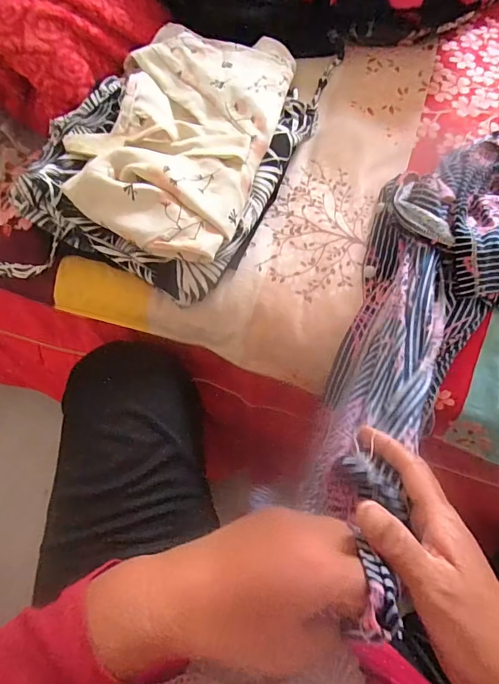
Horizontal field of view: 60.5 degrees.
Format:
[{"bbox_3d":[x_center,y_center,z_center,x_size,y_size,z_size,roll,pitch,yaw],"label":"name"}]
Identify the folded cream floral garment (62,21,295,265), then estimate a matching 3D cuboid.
[{"bbox_3d":[-0.065,-0.249,0.465,0.184,0.048,0.343,17,68,9],"label":"folded cream floral garment"}]

